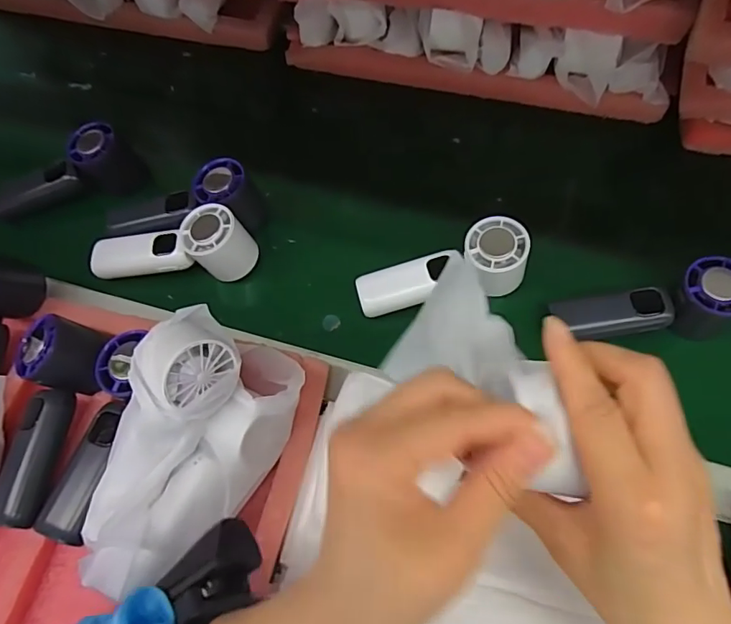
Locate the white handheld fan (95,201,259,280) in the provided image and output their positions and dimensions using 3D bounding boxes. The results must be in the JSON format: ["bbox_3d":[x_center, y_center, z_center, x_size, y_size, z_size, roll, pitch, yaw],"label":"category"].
[{"bbox_3d":[-0.186,-0.063,0.470,0.154,0.061,0.048,1,65,4],"label":"white handheld fan"}]

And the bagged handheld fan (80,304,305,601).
[{"bbox_3d":[-0.119,0.091,0.331,0.106,0.063,0.178,12,66,9],"label":"bagged handheld fan"}]

